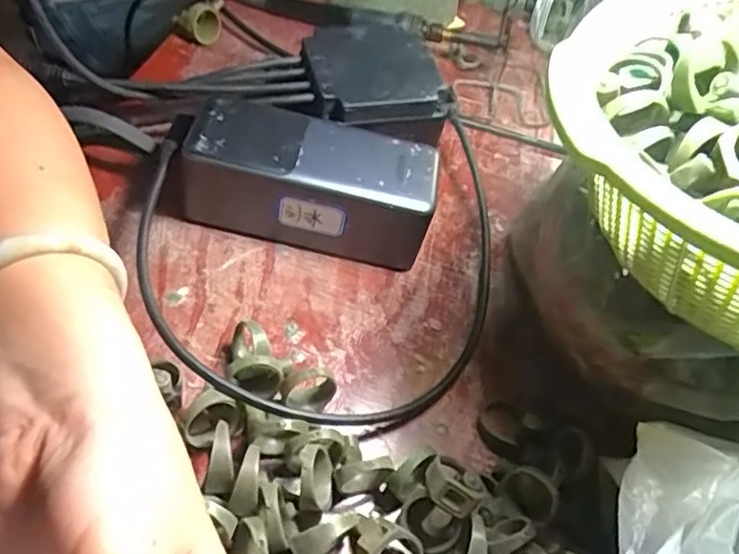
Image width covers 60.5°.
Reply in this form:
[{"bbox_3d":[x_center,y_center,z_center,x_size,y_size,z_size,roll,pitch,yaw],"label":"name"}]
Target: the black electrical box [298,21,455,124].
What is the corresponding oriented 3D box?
[{"bbox_3d":[0.004,-0.126,0.384,0.084,0.020,0.085,-10,50,-14],"label":"black electrical box"}]

